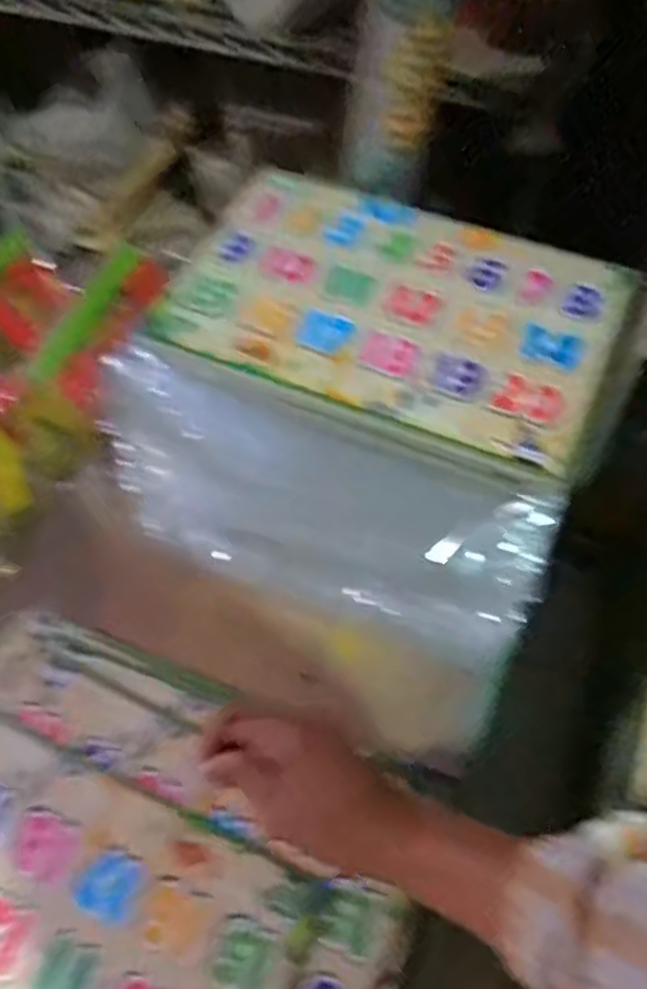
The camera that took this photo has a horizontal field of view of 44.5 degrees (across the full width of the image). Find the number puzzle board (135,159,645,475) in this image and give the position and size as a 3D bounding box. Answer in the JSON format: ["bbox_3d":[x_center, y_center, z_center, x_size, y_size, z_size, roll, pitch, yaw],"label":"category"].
[{"bbox_3d":[0.052,-0.137,0.564,0.303,0.016,0.199,20,59,13],"label":"number puzzle board"}]

